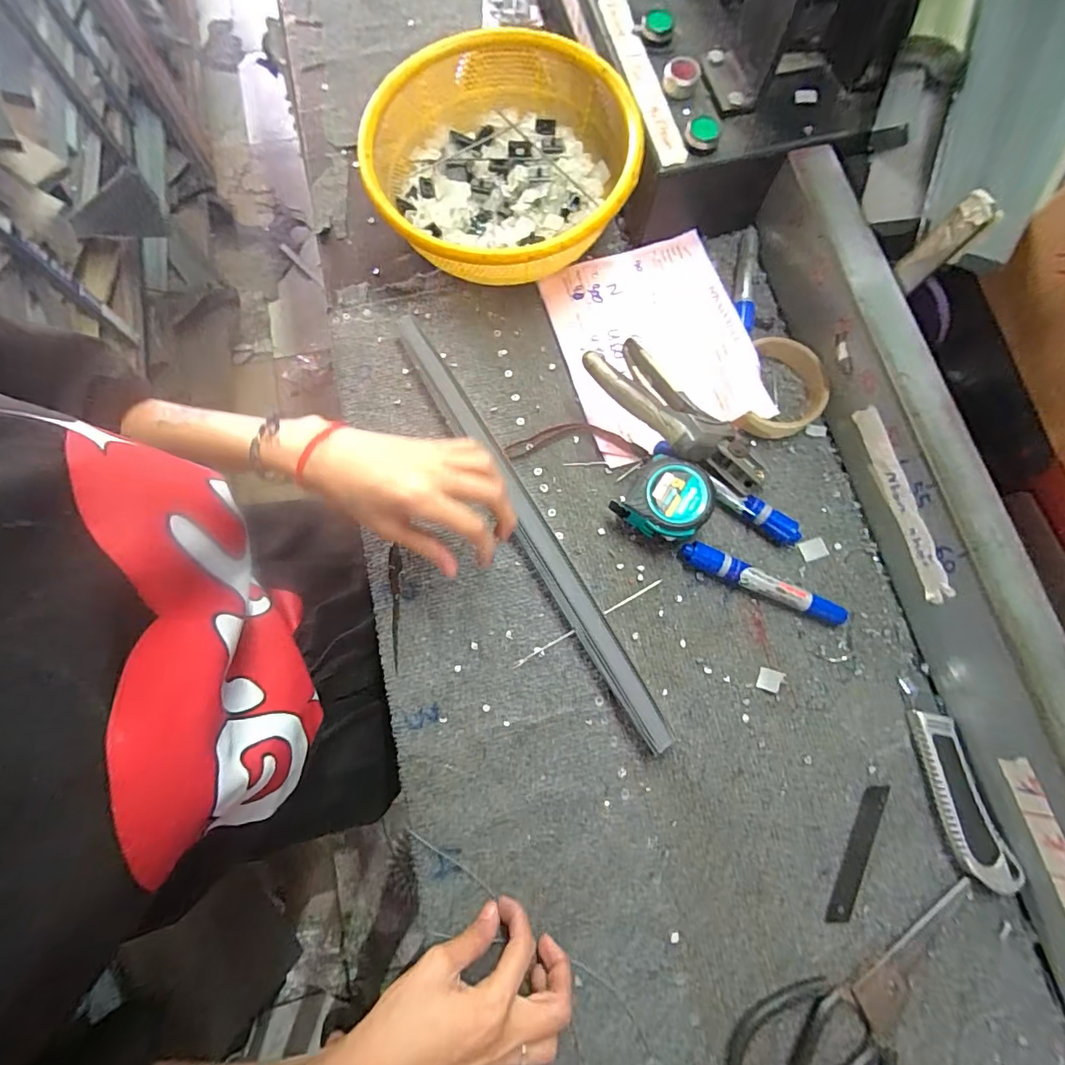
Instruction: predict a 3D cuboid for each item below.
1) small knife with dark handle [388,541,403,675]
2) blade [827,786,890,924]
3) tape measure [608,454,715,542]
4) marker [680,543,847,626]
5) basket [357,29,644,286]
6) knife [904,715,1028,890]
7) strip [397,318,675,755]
[{"bbox_3d":[-0.111,0.060,0.394,0.010,0.004,0.099,-4,76,-2],"label":"small knife with dark handle"},{"bbox_3d":[0.239,0.234,0.359,0.017,0.004,0.100,27,77,6],"label":"blade"},{"bbox_3d":[0.110,-0.026,0.402,0.063,0.045,0.061,36,78,8],"label":"tape measure"},{"bbox_3d":[0.188,0.042,0.401,0.136,0.019,0.019,23,76,5],"label":"marker"},{"bbox_3d":[-0.029,-0.322,0.450,0.230,0.090,0.231,0,76,-1],"label":"basket"},{"bbox_3d":[0.314,0.194,0.360,0.033,0.011,0.119,-17,73,12],"label":"knife"},{"bbox_3d":[-0.009,-0.012,0.400,0.025,0.028,0.399,-30,78,-8],"label":"strip"}]

